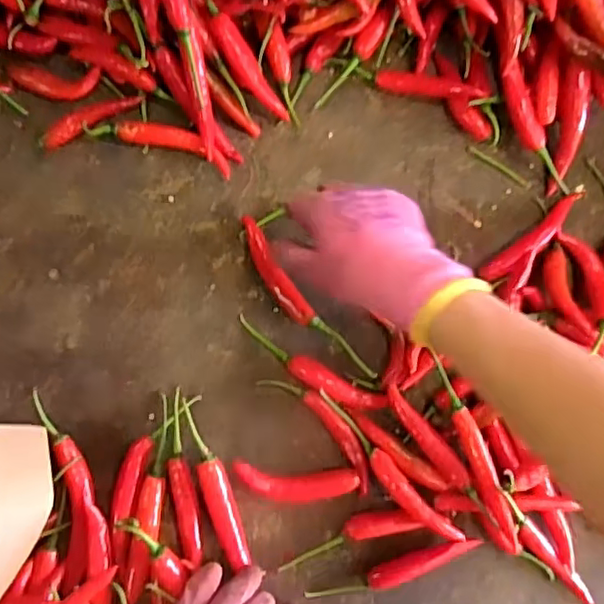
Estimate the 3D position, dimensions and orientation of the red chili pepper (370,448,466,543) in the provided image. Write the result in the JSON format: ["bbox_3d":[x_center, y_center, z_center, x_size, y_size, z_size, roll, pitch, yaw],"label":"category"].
[{"bbox_3d":[0.095,0.167,0.512,0.020,0.022,0.105,-44,88,-7],"label":"red chili pepper"}]

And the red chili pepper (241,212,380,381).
[{"bbox_3d":[-0.002,0.000,0.532,0.028,0.015,0.176,-39,85,-7],"label":"red chili pepper"}]

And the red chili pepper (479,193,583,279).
[{"bbox_3d":[0.205,-0.059,0.531,0.118,0.025,0.015,-39,88,-7],"label":"red chili pepper"}]

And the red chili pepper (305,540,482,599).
[{"bbox_3d":[0.079,0.229,0.515,0.150,0.024,0.016,-19,85,-6],"label":"red chili pepper"}]

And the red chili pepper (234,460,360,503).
[{"bbox_3d":[-0.005,0.154,0.515,0.103,0.016,0.029,6,83,-3],"label":"red chili pepper"}]

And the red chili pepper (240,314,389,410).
[{"bbox_3d":[0.006,0.059,0.524,0.140,0.021,0.026,28,83,-1],"label":"red chili pepper"}]

